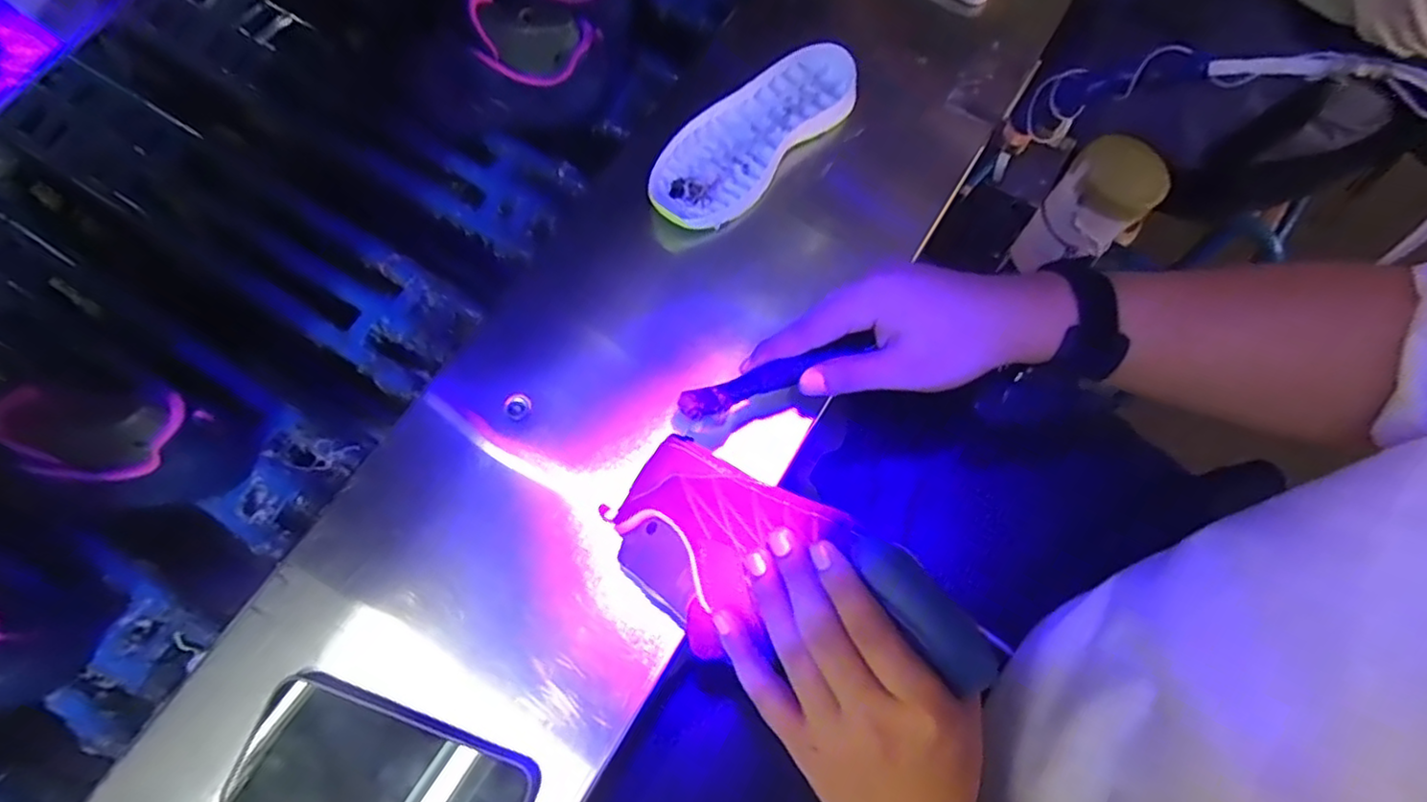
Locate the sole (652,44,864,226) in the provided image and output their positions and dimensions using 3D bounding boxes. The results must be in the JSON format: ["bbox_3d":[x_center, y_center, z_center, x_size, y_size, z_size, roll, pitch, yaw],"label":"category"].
[{"bbox_3d":[0.029,-0.208,0.515,0.076,0.018,0.199,40,76,12],"label":"sole"}]

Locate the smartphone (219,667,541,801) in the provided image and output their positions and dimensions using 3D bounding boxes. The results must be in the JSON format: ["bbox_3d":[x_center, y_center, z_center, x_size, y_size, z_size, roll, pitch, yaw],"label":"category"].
[{"bbox_3d":[-0.187,0.218,0.375,0.162,0.012,0.079,20,73,6],"label":"smartphone"}]

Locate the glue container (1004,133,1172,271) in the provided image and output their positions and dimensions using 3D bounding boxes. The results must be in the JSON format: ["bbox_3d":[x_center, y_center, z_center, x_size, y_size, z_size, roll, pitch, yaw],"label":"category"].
[{"bbox_3d":[0.337,-0.167,0.607,0.079,0.138,0.072,-42,77,-13],"label":"glue container"}]

